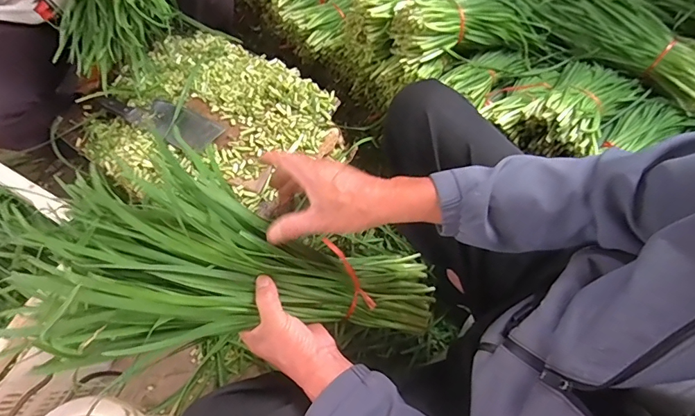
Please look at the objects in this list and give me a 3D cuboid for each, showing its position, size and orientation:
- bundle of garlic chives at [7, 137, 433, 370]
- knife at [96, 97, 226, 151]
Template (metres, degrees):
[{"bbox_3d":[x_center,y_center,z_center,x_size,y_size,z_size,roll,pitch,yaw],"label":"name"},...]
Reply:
[{"bbox_3d":[-0.098,0.067,0.491,0.458,0.084,0.213,10,65,-19],"label":"bundle of garlic chives"},{"bbox_3d":[-0.344,-0.172,0.796,0.243,0.022,0.075,28,71,13],"label":"knife"}]

